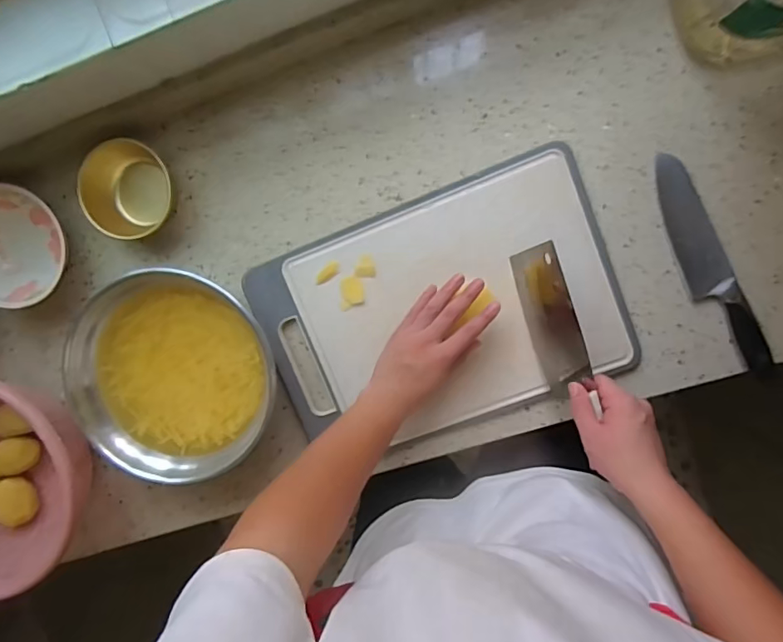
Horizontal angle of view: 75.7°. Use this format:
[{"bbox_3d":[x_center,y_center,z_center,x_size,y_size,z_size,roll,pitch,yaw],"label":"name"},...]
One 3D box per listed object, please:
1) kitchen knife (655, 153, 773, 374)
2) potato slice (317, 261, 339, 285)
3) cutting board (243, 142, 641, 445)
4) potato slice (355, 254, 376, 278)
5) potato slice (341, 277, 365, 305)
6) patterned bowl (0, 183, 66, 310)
[{"bbox_3d":[0.372,-0.065,0.593,0.051,0.025,0.272,-26,94,8],"label":"kitchen knife"},{"bbox_3d":[-0.081,-0.060,0.635,0.036,0.004,0.016,-44,92,9],"label":"potato slice"},{"bbox_3d":[0.055,-0.010,0.621,0.425,0.026,0.277,-19,95,7],"label":"cutting board"},{"bbox_3d":[-0.032,-0.068,0.627,0.024,0.004,0.029,1,97,5],"label":"potato slice"},{"bbox_3d":[-0.049,-0.038,0.631,0.028,0.004,0.035,-5,97,6],"label":"potato slice"},{"bbox_3d":[-0.476,-0.093,0.646,0.141,0.050,0.146,1,97,5],"label":"patterned bowl"}]

